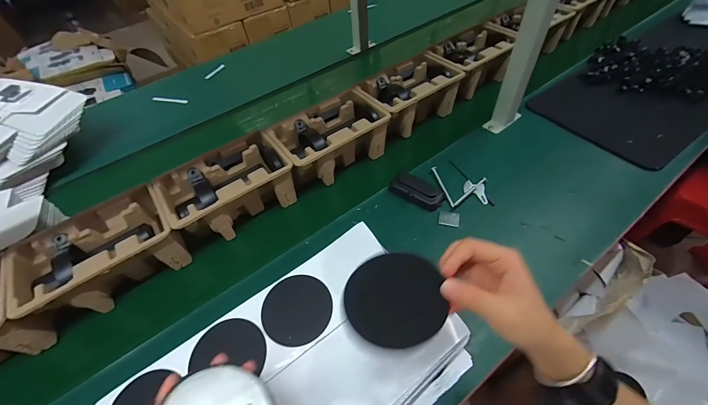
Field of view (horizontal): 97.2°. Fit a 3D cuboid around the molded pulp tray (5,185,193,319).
[{"bbox_3d":[-0.418,0.090,0.532,0.229,0.097,0.140,-32,54,-20],"label":"molded pulp tray"}]

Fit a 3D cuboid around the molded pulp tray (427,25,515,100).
[{"bbox_3d":[0.311,-0.373,0.836,0.229,0.098,0.143,-32,54,-20],"label":"molded pulp tray"}]

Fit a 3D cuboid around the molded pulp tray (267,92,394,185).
[{"bbox_3d":[-0.052,-0.136,0.676,0.219,0.100,0.148,-29,54,-18],"label":"molded pulp tray"}]

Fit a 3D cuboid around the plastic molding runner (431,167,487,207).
[{"bbox_3d":[0.218,-0.040,0.628,0.091,0.024,0.102,-9,50,-2],"label":"plastic molding runner"}]

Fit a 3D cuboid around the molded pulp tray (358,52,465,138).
[{"bbox_3d":[0.132,-0.250,0.753,0.225,0.103,0.146,-36,56,-22],"label":"molded pulp tray"}]

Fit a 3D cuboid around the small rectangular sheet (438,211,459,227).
[{"bbox_3d":[0.179,0.031,0.586,0.038,0.009,0.028,12,52,15],"label":"small rectangular sheet"}]

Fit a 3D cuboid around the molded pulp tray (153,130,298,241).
[{"bbox_3d":[-0.239,-0.026,0.608,0.228,0.096,0.144,-32,54,-20],"label":"molded pulp tray"}]

